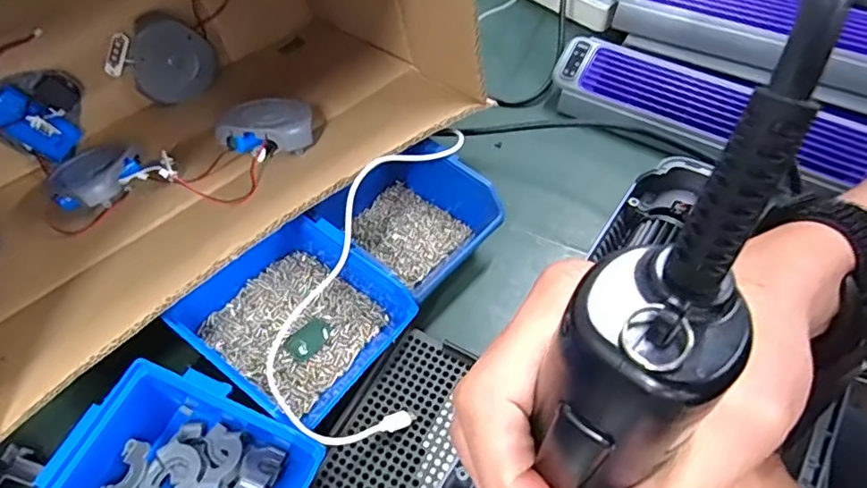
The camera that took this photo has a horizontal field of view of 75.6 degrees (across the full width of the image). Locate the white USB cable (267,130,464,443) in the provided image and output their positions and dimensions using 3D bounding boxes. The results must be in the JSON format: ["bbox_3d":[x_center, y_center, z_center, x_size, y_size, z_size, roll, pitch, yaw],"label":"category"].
[{"bbox_3d":[-0.050,0.022,0.395,0.098,0.066,0.223,9,57,8],"label":"white USB cable"}]

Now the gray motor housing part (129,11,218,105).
[{"bbox_3d":[-0.253,-0.176,0.544,0.019,0.077,0.077,34,98,52],"label":"gray motor housing part"}]

